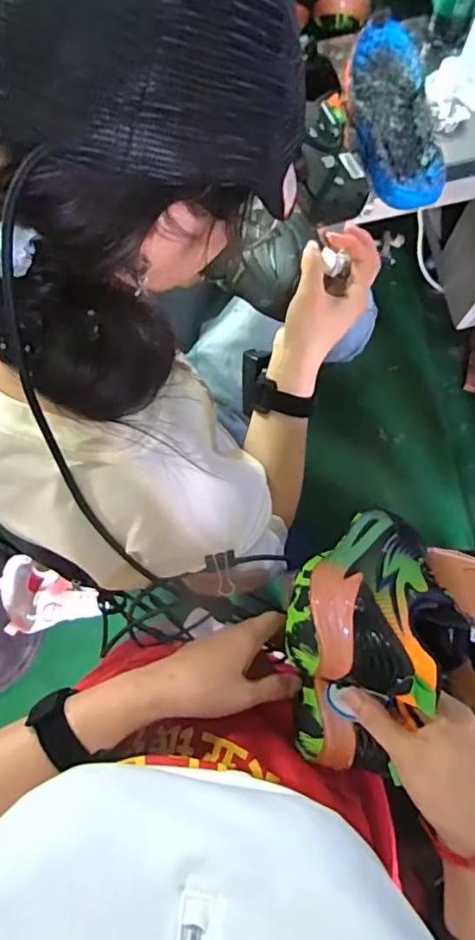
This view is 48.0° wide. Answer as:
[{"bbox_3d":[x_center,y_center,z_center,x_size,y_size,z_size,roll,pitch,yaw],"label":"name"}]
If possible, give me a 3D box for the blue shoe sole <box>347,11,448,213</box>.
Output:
[{"bbox_3d":[0.202,-0.468,0.699,0.098,0.026,0.278,-5,77,1],"label":"blue shoe sole"}]

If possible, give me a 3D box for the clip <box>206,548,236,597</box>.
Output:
[{"bbox_3d":[-0.014,0.087,0.448,0.024,0.011,0.038,-3,77,1],"label":"clip"}]

